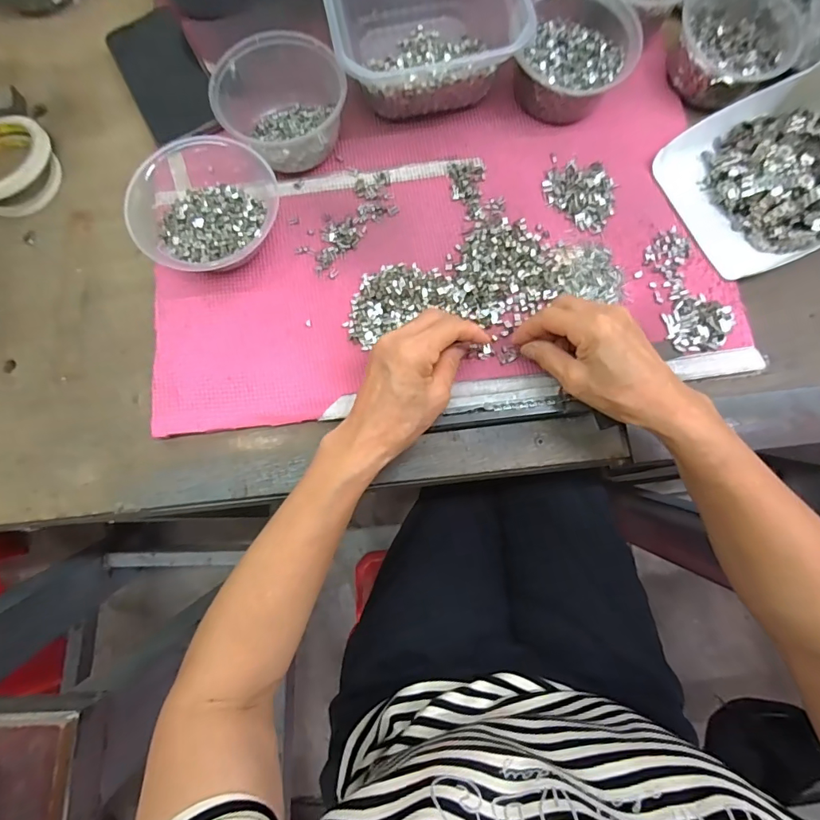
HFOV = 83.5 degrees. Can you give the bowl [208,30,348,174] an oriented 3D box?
[{"bbox_3d":[-0.115,-0.281,0.423,0.111,0.066,0.115,0,78,1],"label":"bowl"}]

